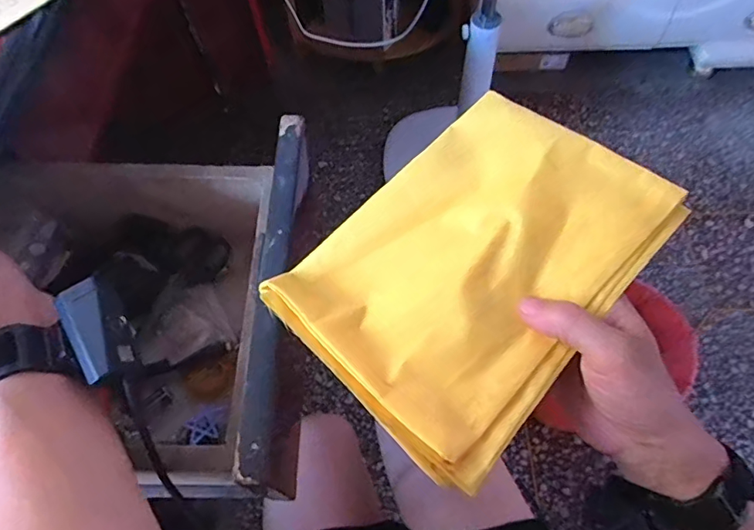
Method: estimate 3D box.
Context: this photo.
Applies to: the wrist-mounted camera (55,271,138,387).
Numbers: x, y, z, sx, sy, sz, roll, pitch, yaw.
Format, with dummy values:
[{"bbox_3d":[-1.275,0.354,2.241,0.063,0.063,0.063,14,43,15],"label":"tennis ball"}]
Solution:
[{"bbox_3d":[-0.180,0.041,0.322,0.029,0.016,0.064,-26,76,-9],"label":"wrist-mounted camera"}]

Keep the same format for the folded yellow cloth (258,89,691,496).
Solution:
[{"bbox_3d":[0.061,-0.005,0.313,0.222,0.029,0.165,-42,67,-17],"label":"folded yellow cloth"}]

